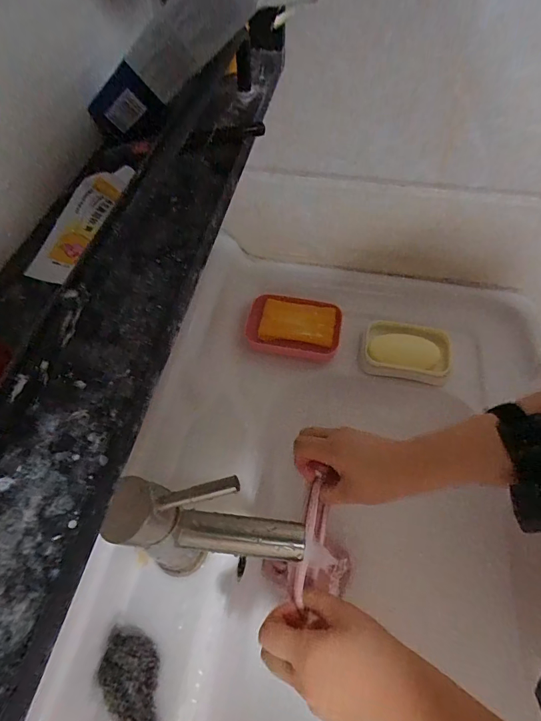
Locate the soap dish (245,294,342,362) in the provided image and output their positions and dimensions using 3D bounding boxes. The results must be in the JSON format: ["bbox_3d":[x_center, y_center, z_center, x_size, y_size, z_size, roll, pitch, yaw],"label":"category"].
[{"bbox_3d":[0.034,-0.047,0.545,0.127,0.022,0.095,5,57,4],"label":"soap dish"}]

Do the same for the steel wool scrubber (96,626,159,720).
[{"bbox_3d":[-0.119,0.273,0.329,0.044,0.026,0.083,-18,58,-11],"label":"steel wool scrubber"}]

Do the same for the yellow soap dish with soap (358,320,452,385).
[{"bbox_3d":[0.185,-0.017,0.533,0.118,0.022,0.079,10,57,7],"label":"yellow soap dish with soap"}]

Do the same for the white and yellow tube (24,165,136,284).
[{"bbox_3d":[-0.102,-0.078,0.212,0.025,0.016,0.082,15,58,10],"label":"white and yellow tube"}]

